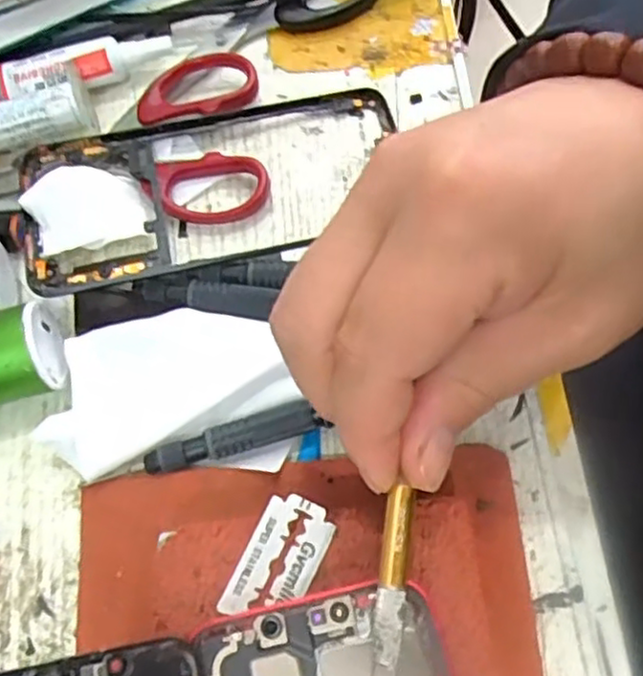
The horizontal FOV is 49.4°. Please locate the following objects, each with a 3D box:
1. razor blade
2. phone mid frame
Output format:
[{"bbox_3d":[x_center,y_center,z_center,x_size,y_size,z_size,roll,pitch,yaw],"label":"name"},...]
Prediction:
[{"bbox_3d":[-0.013,0.066,0.209,0.024,0.004,0.038,21,71,15],"label":"razor blade"},{"bbox_3d":[-0.043,-0.063,0.289,0.156,0.008,0.073,-13,69,-6],"label":"phone mid frame"}]

